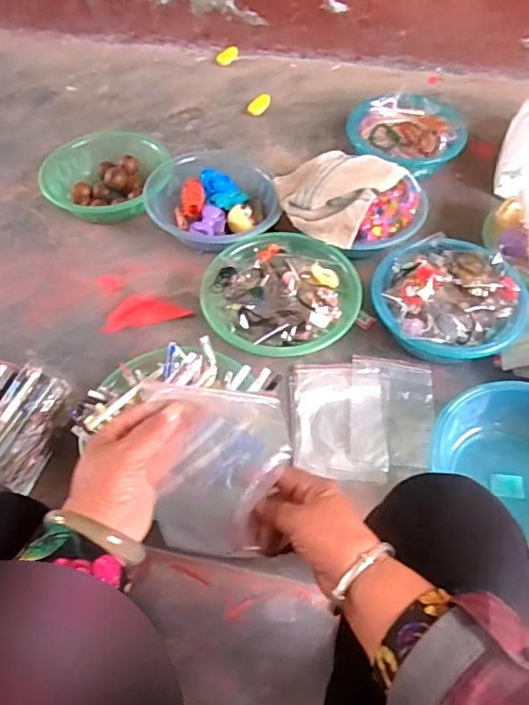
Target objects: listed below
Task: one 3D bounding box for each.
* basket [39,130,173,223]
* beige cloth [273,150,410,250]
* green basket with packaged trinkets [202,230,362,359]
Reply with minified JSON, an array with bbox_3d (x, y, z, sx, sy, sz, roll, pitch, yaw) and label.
[{"bbox_3d":[-0.299,-0.333,1.030,0.223,0.079,0.204,-7,54,-5],"label":"basket"},{"bbox_3d":[0.111,-0.285,0.923,0.187,0.057,0.208,30,59,20],"label":"beige cloth"},{"bbox_3d":[0.025,-0.090,0.844,0.226,0.082,0.211,0,54,0],"label":"green basket with packaged trinkets"}]

